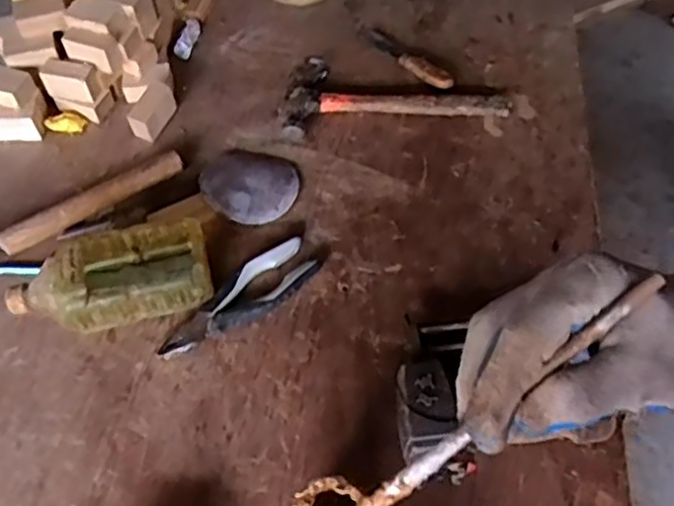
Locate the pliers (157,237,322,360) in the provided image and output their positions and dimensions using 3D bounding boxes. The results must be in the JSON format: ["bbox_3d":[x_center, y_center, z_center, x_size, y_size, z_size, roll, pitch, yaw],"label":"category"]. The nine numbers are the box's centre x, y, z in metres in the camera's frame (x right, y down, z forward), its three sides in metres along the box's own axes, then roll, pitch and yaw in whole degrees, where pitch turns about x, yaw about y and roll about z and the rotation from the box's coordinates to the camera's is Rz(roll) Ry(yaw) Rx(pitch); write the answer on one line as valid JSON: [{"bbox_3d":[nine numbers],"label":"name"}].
[{"bbox_3d":[-0.106,0.054,0.738,0.057,0.024,0.191,39,65,22],"label":"pliers"}]

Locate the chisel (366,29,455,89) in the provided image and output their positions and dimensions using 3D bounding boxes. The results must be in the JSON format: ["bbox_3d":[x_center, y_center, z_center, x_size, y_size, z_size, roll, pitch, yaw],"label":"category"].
[{"bbox_3d":[0.095,-0.275,0.945,0.032,0.024,0.161,-37,64,-22],"label":"chisel"}]

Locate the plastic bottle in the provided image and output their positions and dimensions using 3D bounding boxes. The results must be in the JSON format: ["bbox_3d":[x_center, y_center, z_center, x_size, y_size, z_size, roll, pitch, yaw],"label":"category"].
[{"bbox_3d":[-0.242,0.025,0.724,0.199,0.070,0.098,-14,58,-9],"label":"plastic bottle"}]

